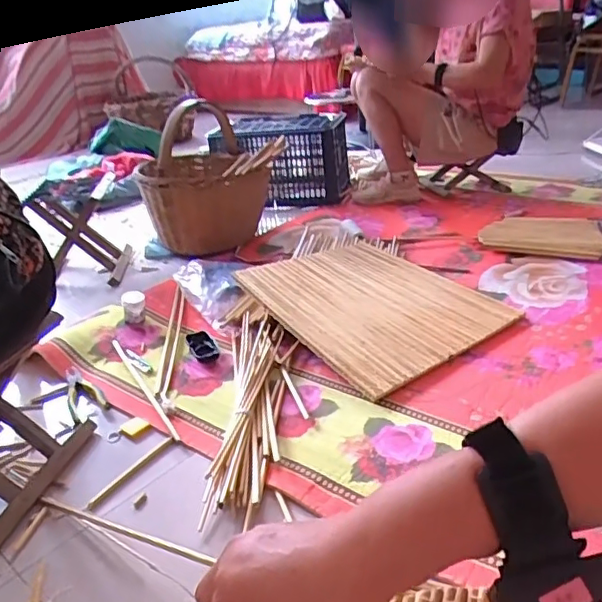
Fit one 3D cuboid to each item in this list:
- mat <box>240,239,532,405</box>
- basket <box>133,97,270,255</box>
[{"bbox_3d":[0.155,-0.004,1.321,0.445,0.031,0.504,-27,45,-28],"label":"mat"},{"bbox_3d":[-0.289,-0.364,1.784,0.374,0.395,0.351,-4,26,2],"label":"basket"}]

